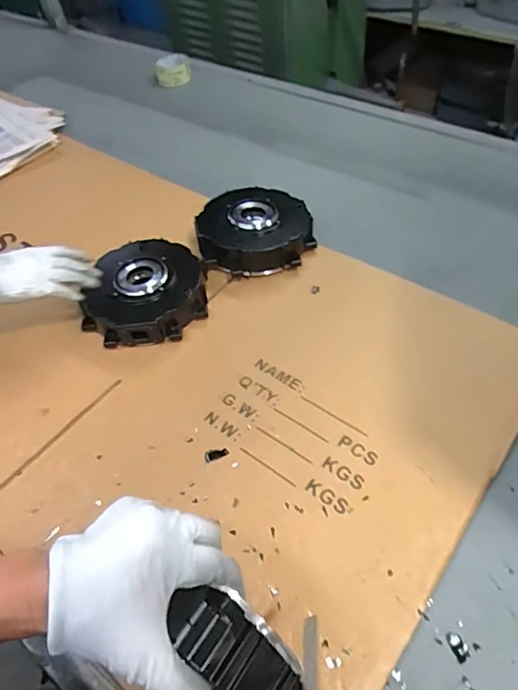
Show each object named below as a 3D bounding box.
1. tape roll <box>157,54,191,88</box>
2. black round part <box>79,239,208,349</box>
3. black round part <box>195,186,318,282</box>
[{"bbox_3d":[-0.209,-0.680,1.219,0.085,0.049,0.096,0,50,5],"label":"tape roll"},{"bbox_3d":[-0.160,-0.077,0.710,0.161,0.059,0.166,-2,50,3],"label":"black round part"},{"bbox_3d":[-0.009,-0.184,0.784,0.173,0.063,0.173,-2,50,3],"label":"black round part"}]

